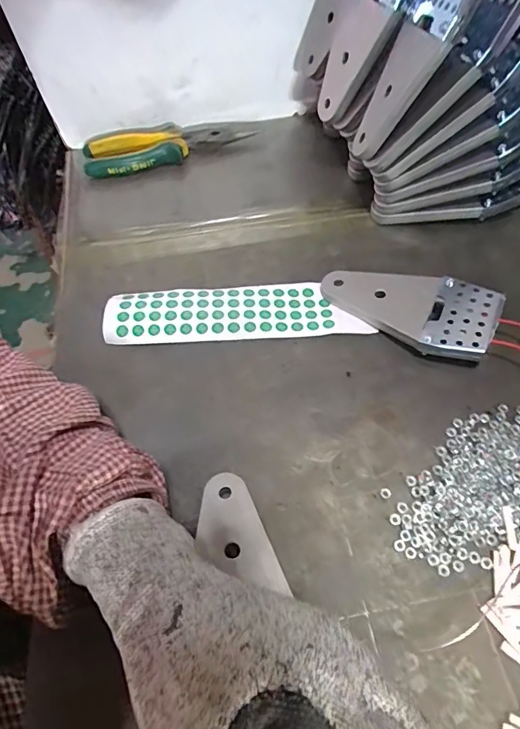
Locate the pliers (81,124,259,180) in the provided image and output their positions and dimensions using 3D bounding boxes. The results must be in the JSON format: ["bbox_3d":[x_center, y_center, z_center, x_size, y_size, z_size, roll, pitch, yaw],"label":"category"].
[{"bbox_3d":[-0.099,-0.242,0.476,0.189,0.025,0.054,-11,60,-5],"label":"pliers"}]

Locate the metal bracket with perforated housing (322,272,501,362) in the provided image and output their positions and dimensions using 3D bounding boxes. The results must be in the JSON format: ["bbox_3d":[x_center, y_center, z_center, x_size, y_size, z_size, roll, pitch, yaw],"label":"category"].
[{"bbox_3d":[0.117,-0.048,0.349,0.133,0.028,0.065,24,63,15],"label":"metal bracket with perforated housing"}]

